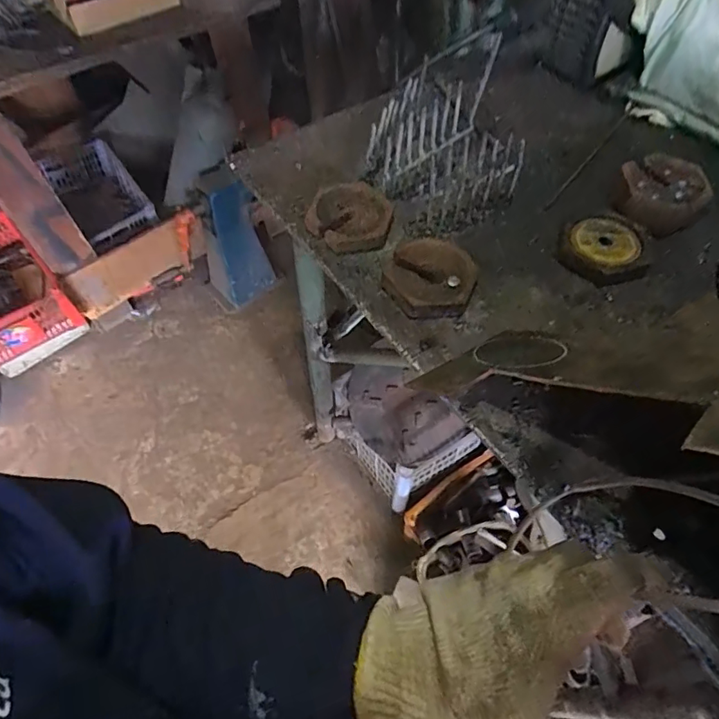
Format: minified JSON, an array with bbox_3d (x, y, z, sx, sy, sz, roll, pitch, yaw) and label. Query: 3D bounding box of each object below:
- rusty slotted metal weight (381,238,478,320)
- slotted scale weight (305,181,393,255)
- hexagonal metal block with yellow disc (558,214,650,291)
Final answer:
[{"bbox_3d":[0.080,-0.092,0.574,0.102,0.036,0.099,8,58,7],"label":"rusty slotted metal weight"},{"bbox_3d":[-0.010,-0.174,0.622,0.097,0.031,0.103,-1,57,1],"label":"slotted scale weight"},{"bbox_3d":[0.294,-0.133,0.602,0.096,0.029,0.088,-7,57,-3],"label":"hexagonal metal block with yellow disc"}]

